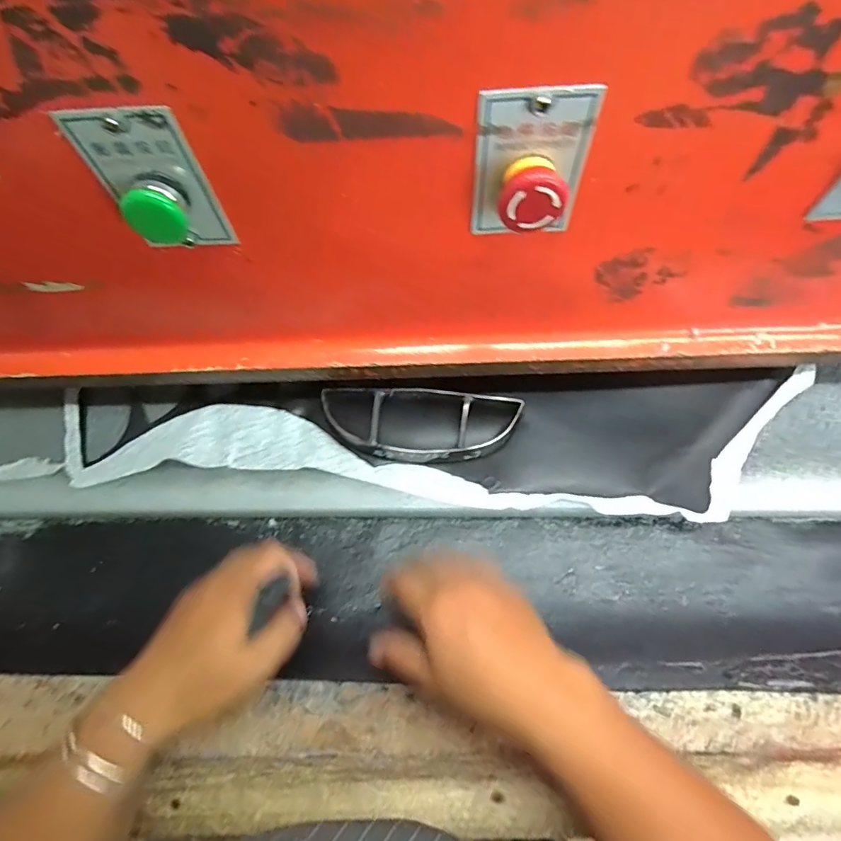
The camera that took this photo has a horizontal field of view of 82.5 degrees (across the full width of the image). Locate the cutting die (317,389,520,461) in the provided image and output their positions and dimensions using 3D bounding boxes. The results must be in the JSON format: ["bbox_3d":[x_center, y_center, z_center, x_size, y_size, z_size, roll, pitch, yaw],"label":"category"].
[{"bbox_3d":[0.001,0.004,0.454,0.185,0.029,0.069,2,67,2],"label":"cutting die"}]

